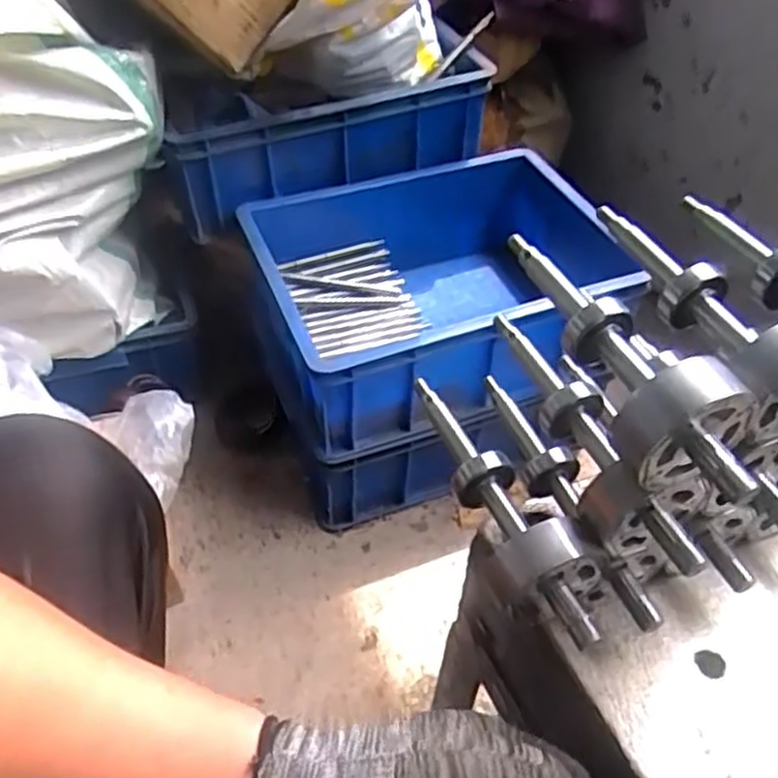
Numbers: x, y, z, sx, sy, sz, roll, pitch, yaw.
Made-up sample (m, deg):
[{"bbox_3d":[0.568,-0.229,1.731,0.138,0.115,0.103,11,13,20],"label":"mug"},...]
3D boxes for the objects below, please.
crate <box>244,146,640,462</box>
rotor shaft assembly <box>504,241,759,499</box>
[{"bbox_3d":[0.064,-0.110,0.906,0.407,0.159,0.293,-16,50,-17],"label":"crate"},{"bbox_3d":[0.097,-0.019,0.318,0.044,0.043,0.147,-12,49,-14],"label":"rotor shaft assembly"}]

